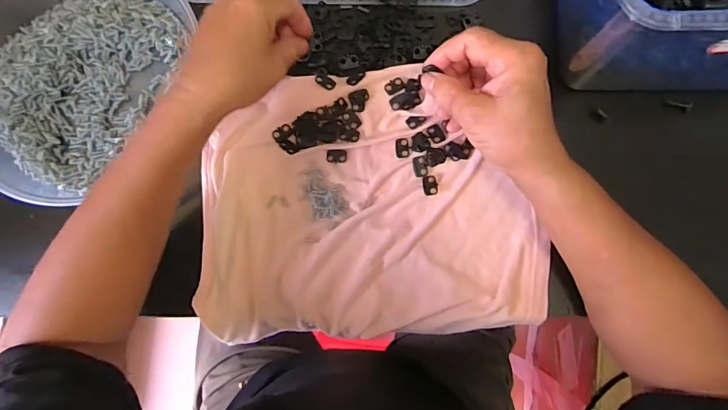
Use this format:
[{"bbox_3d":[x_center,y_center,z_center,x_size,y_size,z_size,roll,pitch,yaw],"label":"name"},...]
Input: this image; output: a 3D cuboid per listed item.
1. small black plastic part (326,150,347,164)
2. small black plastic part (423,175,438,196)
[{"bbox_3d":[-0.025,-0.044,0.372,0.018,0.004,0.012,0,83,3],"label":"small black plastic part"},{"bbox_3d":[0.058,-0.017,0.362,0.012,0.006,0.018,-9,82,2],"label":"small black plastic part"}]

